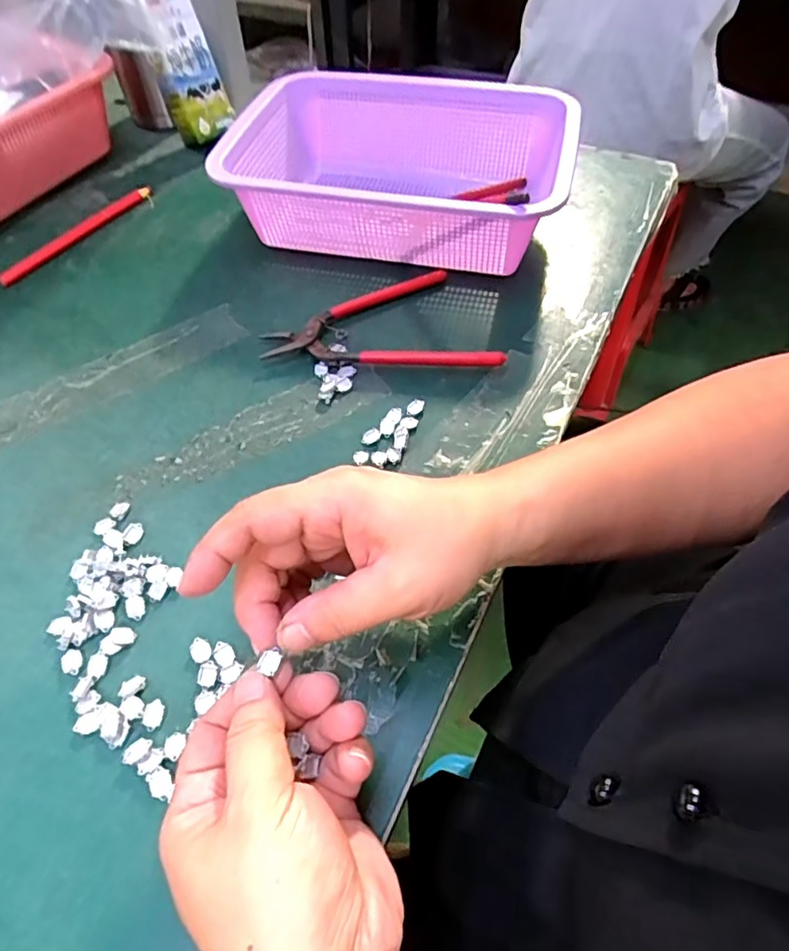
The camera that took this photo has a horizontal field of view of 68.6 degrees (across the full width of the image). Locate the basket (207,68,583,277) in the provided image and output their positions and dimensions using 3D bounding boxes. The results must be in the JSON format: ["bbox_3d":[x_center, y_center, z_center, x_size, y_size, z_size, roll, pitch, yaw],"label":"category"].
[{"bbox_3d":[0.002,-0.243,0.474,0.234,0.077,0.183,10,56,9],"label":"basket"}]

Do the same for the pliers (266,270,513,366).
[{"bbox_3d":[-0.008,-0.117,0.423,0.165,0.017,0.102,2,55,3],"label":"pliers"}]

